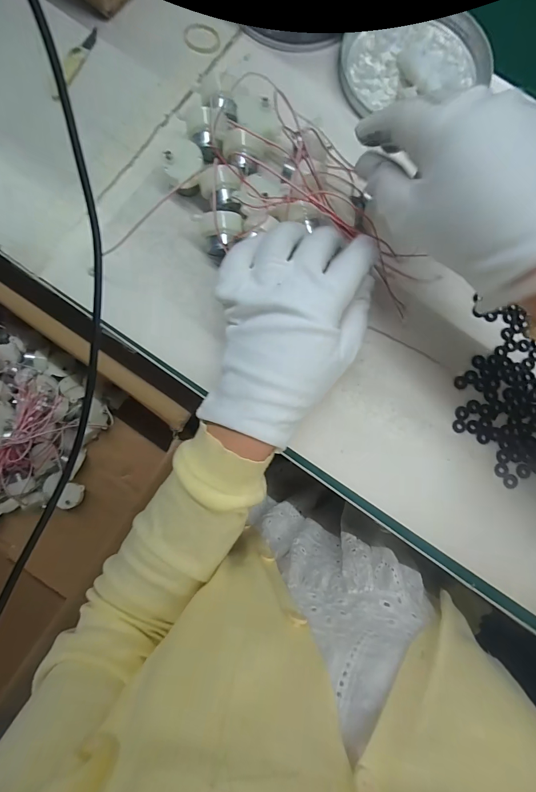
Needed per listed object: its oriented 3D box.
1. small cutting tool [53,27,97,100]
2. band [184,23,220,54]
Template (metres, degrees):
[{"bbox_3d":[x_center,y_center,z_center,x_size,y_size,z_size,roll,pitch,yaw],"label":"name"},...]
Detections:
[{"bbox_3d":[-0.163,-0.285,0.292,0.013,0.010,0.071,29,83,1],"label":"small cutting tool"},{"bbox_3d":[-0.057,-0.314,0.298,0.032,0.004,0.026,15,83,-1],"label":"band"}]

